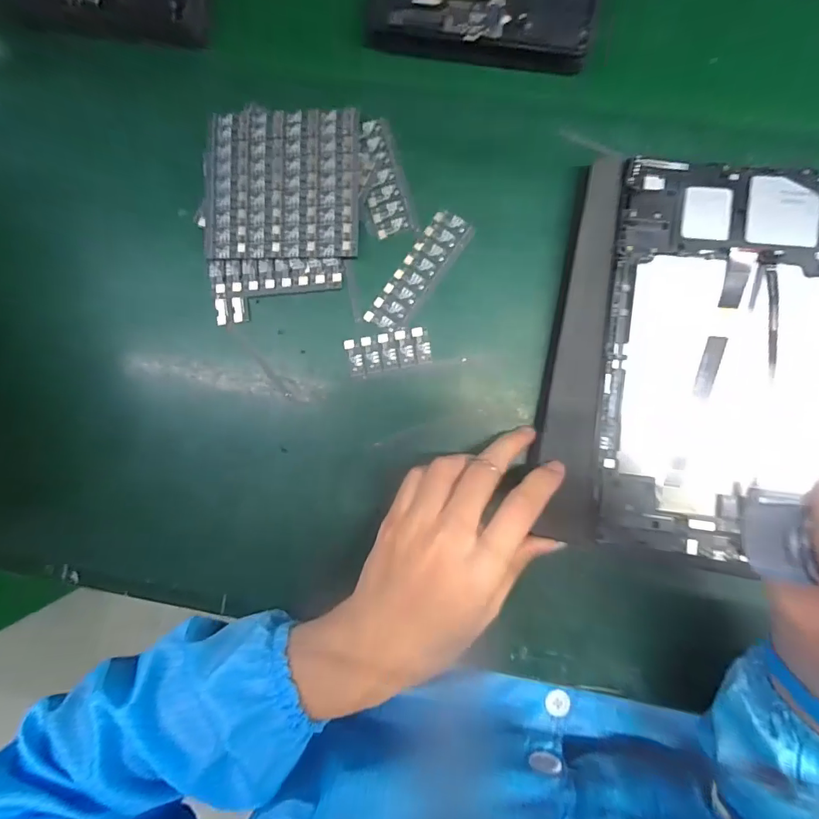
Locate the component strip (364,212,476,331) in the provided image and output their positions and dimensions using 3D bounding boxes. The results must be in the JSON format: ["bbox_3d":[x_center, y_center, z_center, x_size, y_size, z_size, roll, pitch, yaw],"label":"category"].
[{"bbox_3d":[0.007,-0.097,0.321,0.029,0.004,0.094,36,90,4],"label":"component strip"}]

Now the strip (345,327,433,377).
[{"bbox_3d":[-0.015,-0.041,0.320,0.058,0.004,0.026,-9,87,3],"label":"strip"}]

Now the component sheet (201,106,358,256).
[{"bbox_3d":[-0.091,-0.161,0.324,0.110,0.004,0.105,1,89,5],"label":"component sheet"}]

